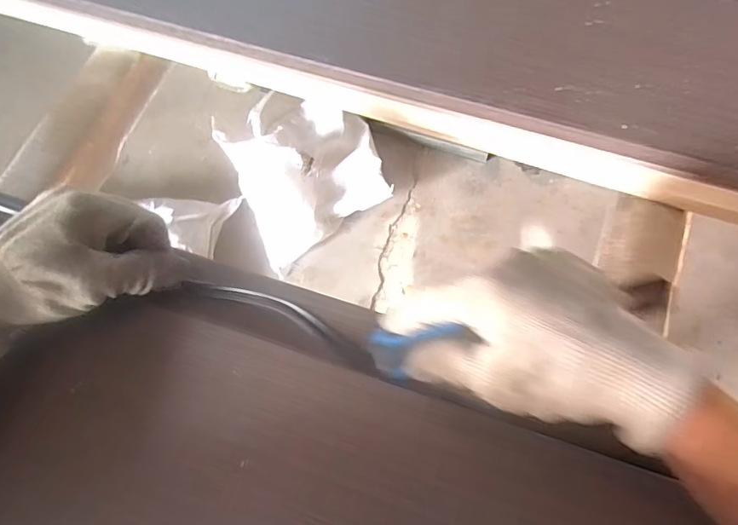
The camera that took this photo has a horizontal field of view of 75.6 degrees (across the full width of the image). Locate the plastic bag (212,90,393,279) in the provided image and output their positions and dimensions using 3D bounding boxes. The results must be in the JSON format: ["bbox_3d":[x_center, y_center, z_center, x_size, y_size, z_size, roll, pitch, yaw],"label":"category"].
[{"bbox_3d":[-0.187,-0.284,1.371,0.408,0.184,0.494,-23,69,-9],"label":"plastic bag"}]

